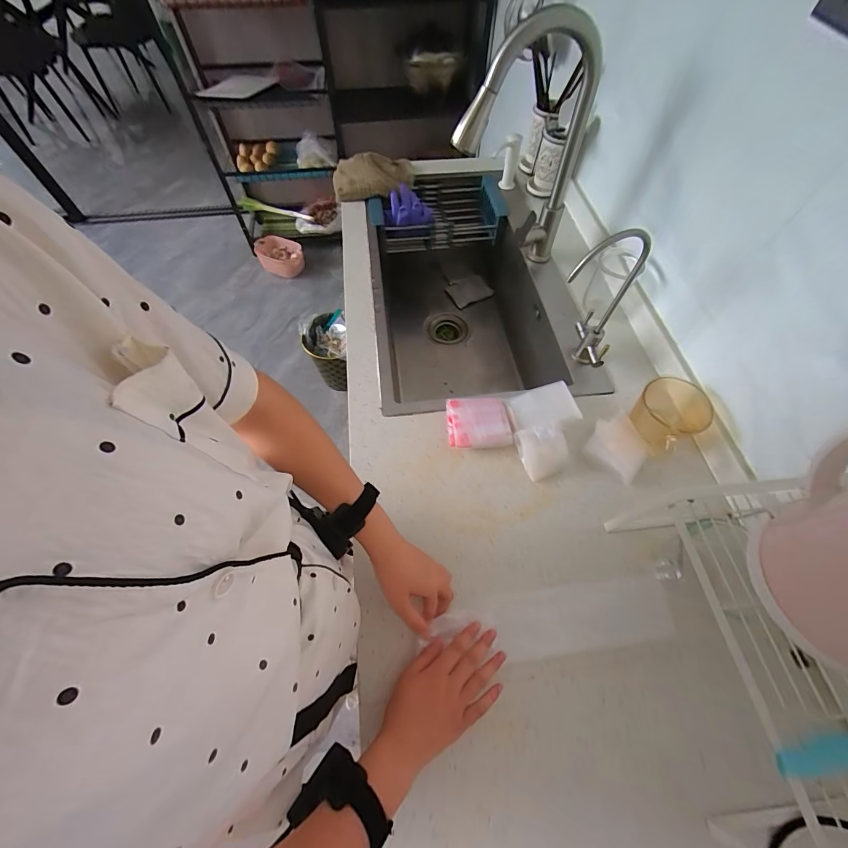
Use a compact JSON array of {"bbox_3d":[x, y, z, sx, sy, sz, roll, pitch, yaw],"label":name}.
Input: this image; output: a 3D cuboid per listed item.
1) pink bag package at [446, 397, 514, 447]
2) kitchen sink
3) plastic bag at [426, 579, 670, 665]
[{"bbox_3d":[0.091,-0.001,0.612,0.099,0.028,0.094,-3,61,-3],"label":"pink bag package"},{"bbox_3d":[0.079,-0.298,0.935,0.415,0.277,0.747,-7,61,-4],"label":"kitchen sink"},{"bbox_3d":[0.174,0.257,0.473,0.307,0.011,0.077,-4,61,-5],"label":"plastic bag"}]

